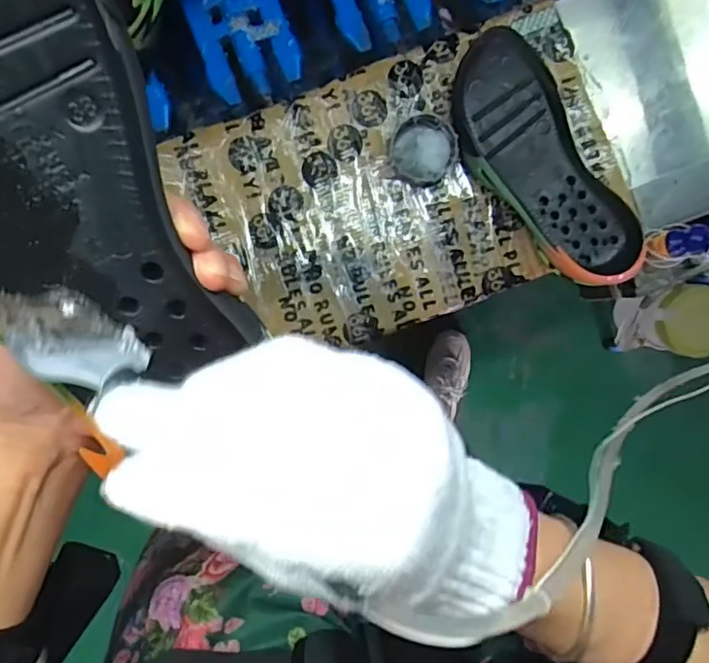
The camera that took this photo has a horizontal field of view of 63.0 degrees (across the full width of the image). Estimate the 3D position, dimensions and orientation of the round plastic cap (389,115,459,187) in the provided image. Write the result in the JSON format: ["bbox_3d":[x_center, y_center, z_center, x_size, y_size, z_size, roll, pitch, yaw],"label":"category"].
[{"bbox_3d":[0.065,-0.168,0.540,0.060,0.020,0.061,0,96,-1],"label":"round plastic cap"}]

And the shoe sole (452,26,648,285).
[{"bbox_3d":[0.175,-0.154,0.537,0.102,0.041,0.246,-38,95,3],"label":"shoe sole"}]

